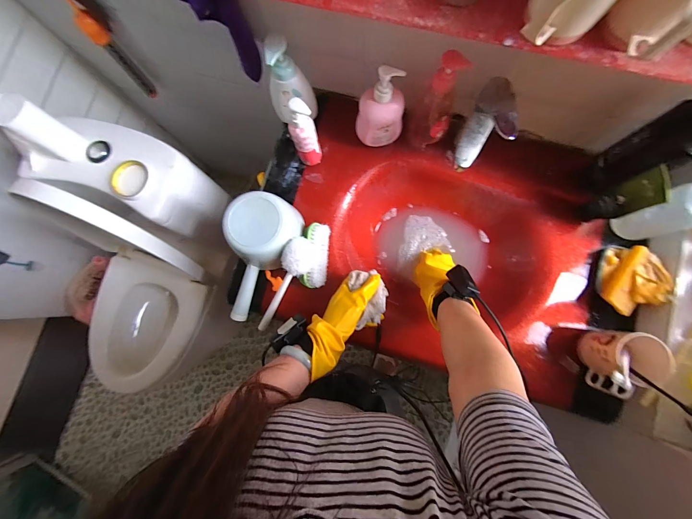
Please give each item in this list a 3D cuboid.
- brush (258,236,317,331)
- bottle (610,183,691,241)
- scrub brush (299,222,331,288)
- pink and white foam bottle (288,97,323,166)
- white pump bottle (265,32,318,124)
[{"bbox_3d":[-0.123,0.058,0.578,0.052,0.066,0.213,34,112,7],"label":"brush"},{"bbox_3d":[0.551,-0.075,0.505,0.054,0.150,0.071,-41,82,-2],"label":"bottle"},{"bbox_3d":[-0.062,-0.008,0.592,0.051,0.051,0.130,5,83,4],"label":"scrub brush"},{"bbox_3d":[-0.078,-0.232,0.560,0.046,0.177,0.036,-12,82,2],"label":"pink and white foam bottle"},{"bbox_3d":[-0.110,-0.331,0.556,0.086,0.173,0.045,-1,82,3],"label":"white pump bottle"}]

